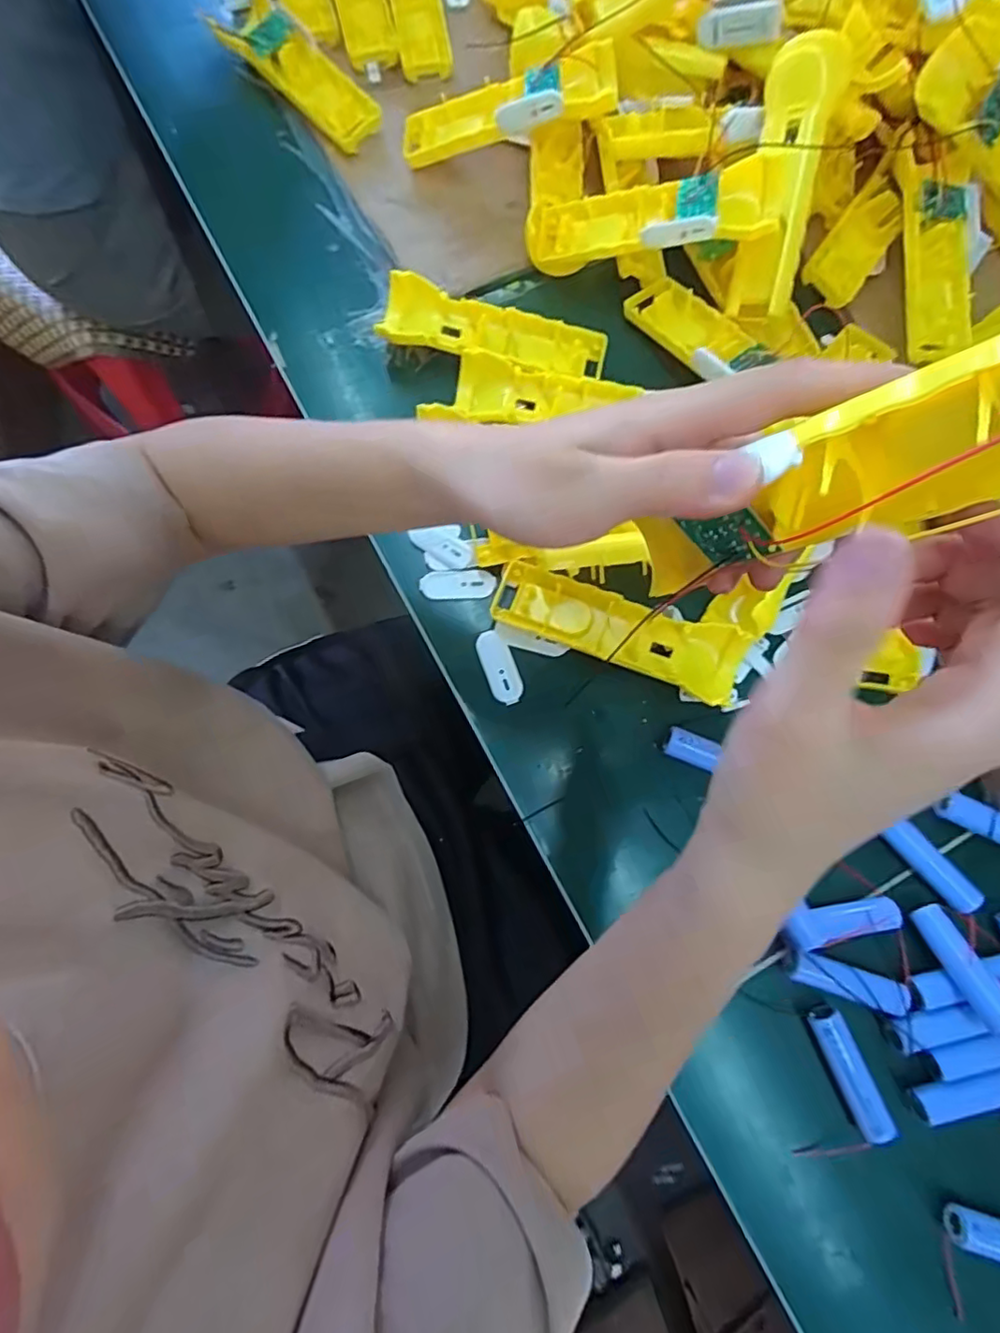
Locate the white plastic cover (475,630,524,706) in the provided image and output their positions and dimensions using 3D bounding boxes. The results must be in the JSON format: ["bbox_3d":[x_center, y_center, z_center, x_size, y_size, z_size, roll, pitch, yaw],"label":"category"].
[{"bbox_3d":[0.000,0.000,0.396,0.021,0.004,0.050,-19,78,-6],"label":"white plastic cover"}]

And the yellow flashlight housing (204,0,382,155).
[{"bbox_3d":[-0.162,-0.484,0.489,0.156,0.032,0.042,41,79,8],"label":"yellow flashlight housing"}]

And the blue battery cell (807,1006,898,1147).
[{"bbox_3d":[0.197,0.229,0.340,0.019,0.019,0.066,-21,78,-6],"label":"blue battery cell"}]

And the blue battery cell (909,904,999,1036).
[{"bbox_3d":[0.262,0.169,0.339,0.017,0.016,0.066,-22,60,-6],"label":"blue battery cell"}]

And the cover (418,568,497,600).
[{"bbox_3d":[-0.029,-0.056,0.410,0.051,0.005,0.020,-4,77,-2],"label":"cover"}]

